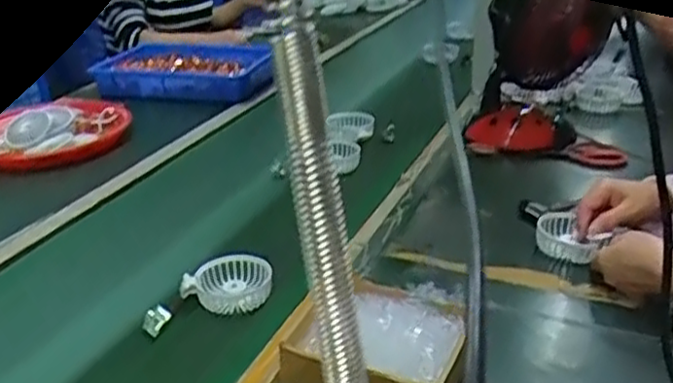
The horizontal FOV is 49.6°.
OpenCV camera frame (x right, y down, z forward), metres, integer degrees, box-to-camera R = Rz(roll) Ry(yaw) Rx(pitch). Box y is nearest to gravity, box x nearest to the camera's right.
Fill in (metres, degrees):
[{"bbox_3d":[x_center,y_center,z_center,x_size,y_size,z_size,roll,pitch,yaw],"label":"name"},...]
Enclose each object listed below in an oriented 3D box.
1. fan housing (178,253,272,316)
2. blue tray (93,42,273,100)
[{"bbox_3d":[-0.120,0.103,0.815,0.096,0.031,0.070,-1,26,-1],"label":"fan housing"},{"bbox_3d":[-0.289,-0.228,1.347,0.360,0.055,0.191,5,26,12],"label":"blue tray"}]

